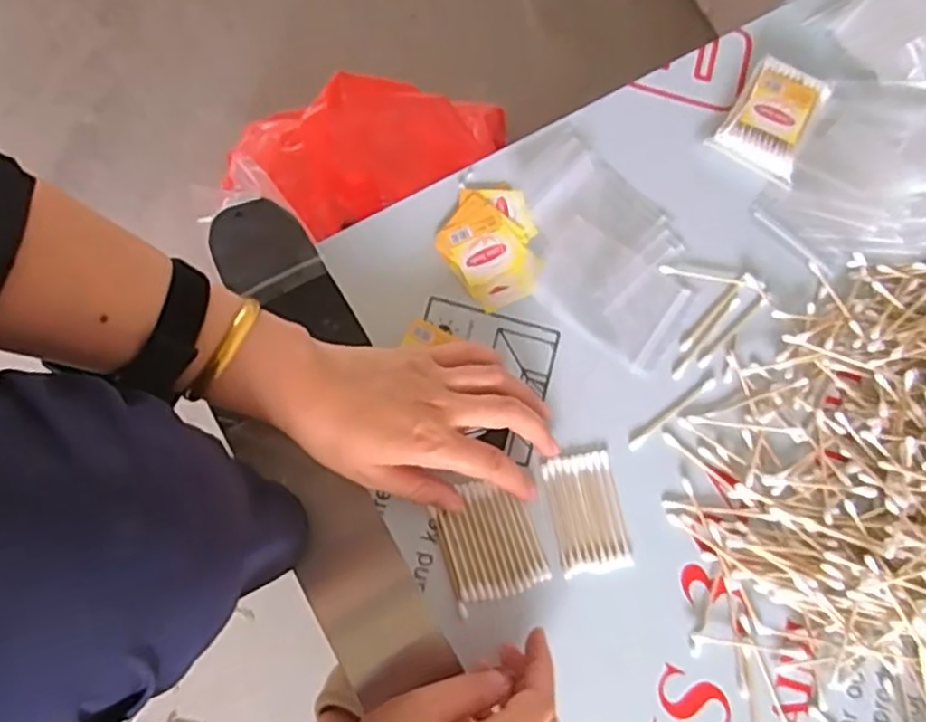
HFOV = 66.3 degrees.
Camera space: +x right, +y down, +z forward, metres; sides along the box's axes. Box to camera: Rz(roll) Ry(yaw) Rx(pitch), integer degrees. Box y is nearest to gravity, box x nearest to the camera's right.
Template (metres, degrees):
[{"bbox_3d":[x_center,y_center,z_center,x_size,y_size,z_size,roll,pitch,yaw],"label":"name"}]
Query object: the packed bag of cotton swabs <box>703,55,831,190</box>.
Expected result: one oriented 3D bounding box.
[{"bbox_3d":[0.221,-0.170,0.500,0.060,0.016,0.077,33,80,5],"label":"packed bag of cotton swabs"}]

